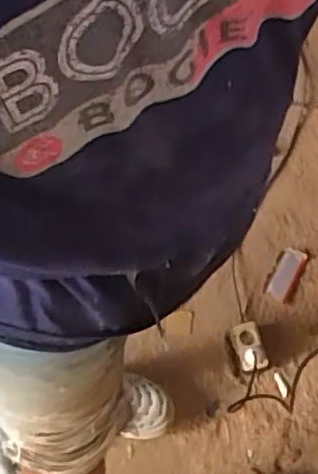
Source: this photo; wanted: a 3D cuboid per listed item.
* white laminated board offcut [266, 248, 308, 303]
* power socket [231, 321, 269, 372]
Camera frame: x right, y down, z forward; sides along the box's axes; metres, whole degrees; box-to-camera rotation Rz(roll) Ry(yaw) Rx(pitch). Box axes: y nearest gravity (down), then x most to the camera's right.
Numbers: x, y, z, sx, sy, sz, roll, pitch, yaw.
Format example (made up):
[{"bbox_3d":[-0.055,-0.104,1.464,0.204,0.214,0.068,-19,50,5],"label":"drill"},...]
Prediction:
[{"bbox_3d":[0.310,0.090,1.550,0.055,0.011,0.149,26,62,10],"label":"white laminated board offcut"},{"bbox_3d":[0.200,0.244,1.425,0.058,0.033,0.123,-4,42,-6],"label":"power socket"}]

